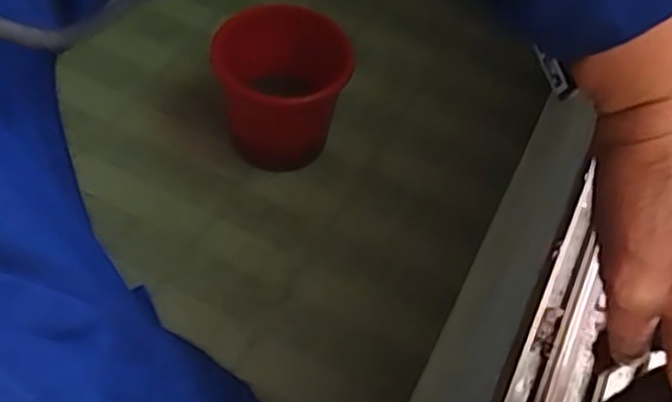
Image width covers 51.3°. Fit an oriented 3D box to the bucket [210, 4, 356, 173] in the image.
[{"bbox_3d":[-0.124,-0.250,1.578,0.282,0.285,0.277,-1,54,-8],"label":"bucket"}]

